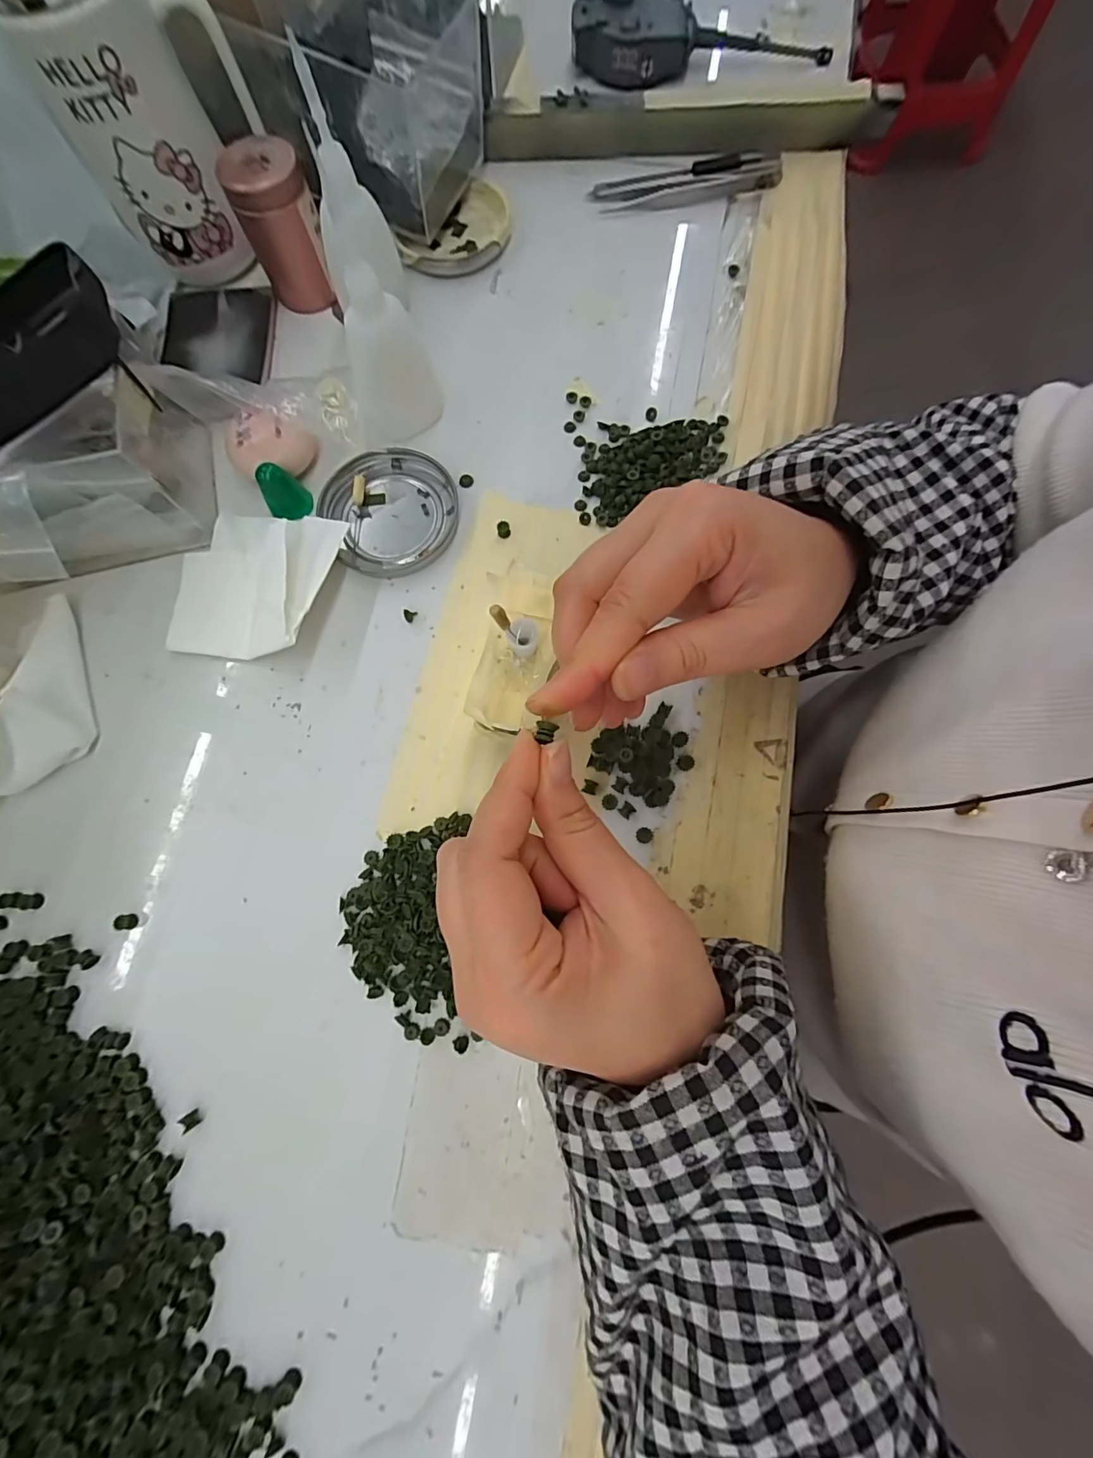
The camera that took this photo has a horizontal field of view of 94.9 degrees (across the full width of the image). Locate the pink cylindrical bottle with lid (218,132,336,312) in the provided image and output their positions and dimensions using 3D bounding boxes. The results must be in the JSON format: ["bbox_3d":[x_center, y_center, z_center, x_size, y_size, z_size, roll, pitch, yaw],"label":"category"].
[{"bbox_3d":[-0.158,-0.301,0.302,0.044,0.062,0.036,-25,77,-5],"label":"pink cylindrical bottle with lid"}]

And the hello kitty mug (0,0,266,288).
[{"bbox_3d":[-0.220,-0.343,0.275,0.064,0.138,0.087,33,79,8],"label":"hello kitty mug"}]

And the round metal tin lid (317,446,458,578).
[{"bbox_3d":[-0.088,-0.126,0.289,0.074,0.010,0.072,0,76,1],"label":"round metal tin lid"}]

